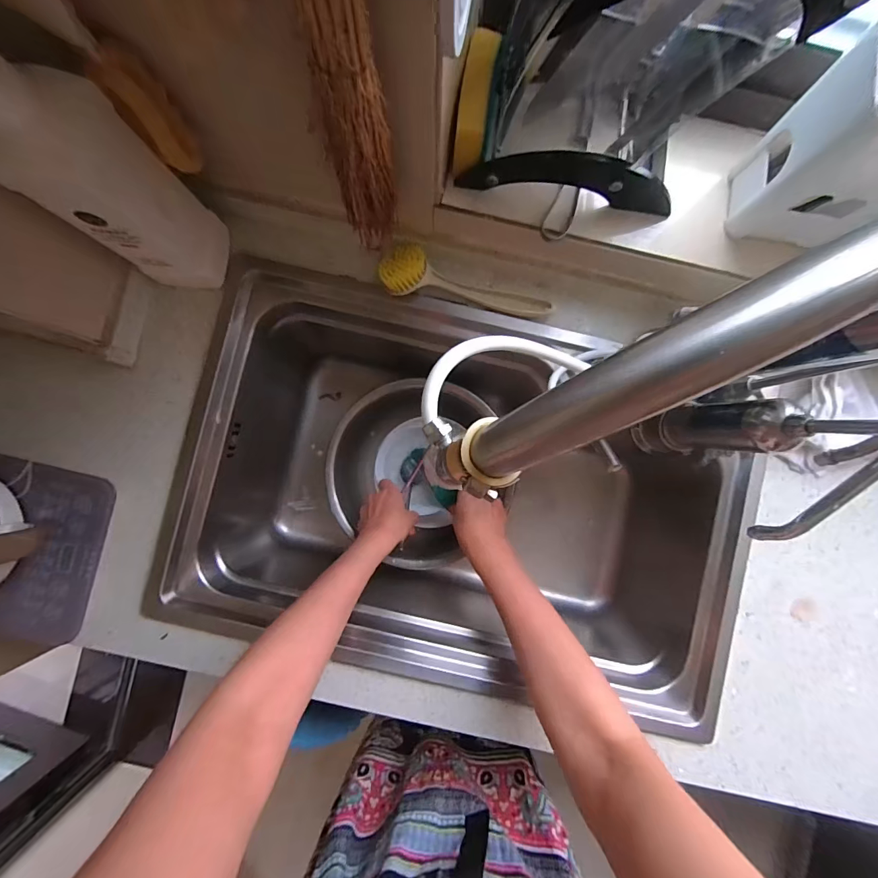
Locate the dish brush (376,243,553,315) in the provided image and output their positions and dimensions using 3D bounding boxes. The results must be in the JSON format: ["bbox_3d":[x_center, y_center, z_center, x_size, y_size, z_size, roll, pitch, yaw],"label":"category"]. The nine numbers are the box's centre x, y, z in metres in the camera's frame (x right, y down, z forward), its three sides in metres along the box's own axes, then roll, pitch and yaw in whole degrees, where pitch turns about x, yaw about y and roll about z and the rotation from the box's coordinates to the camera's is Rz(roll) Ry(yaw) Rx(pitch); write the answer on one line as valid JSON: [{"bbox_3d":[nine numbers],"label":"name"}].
[{"bbox_3d":[0.028,-0.170,0.476,0.203,0.037,0.056,20,88,-1],"label":"dish brush"}]

